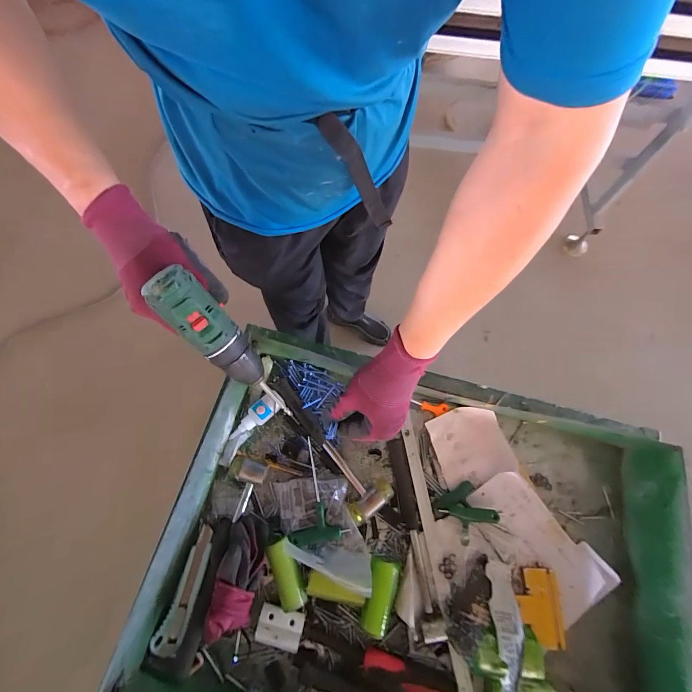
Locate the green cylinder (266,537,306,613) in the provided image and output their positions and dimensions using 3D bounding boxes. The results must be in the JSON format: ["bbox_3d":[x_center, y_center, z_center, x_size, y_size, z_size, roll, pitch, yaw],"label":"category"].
[{"bbox_3d":[-0.088,0.326,0.484,0.040,0.030,0.089,-19,71,-9],"label":"green cylinder"}]

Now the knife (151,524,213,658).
[{"bbox_3d":[-0.223,0.345,0.480,0.036,0.014,0.157,17,69,4],"label":"knife"}]

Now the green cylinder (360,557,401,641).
[{"bbox_3d":[0.048,0.353,0.479,0.042,0.034,0.093,12,69,2],"label":"green cylinder"}]

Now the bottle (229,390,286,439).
[{"bbox_3d":[-0.150,0.117,0.565,0.099,0.026,0.036,-36,75,-14],"label":"bottle"}]

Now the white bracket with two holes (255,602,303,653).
[{"bbox_3d":[-0.091,0.390,0.470,0.060,0.018,0.047,11,69,2],"label":"white bracket with two holes"}]

